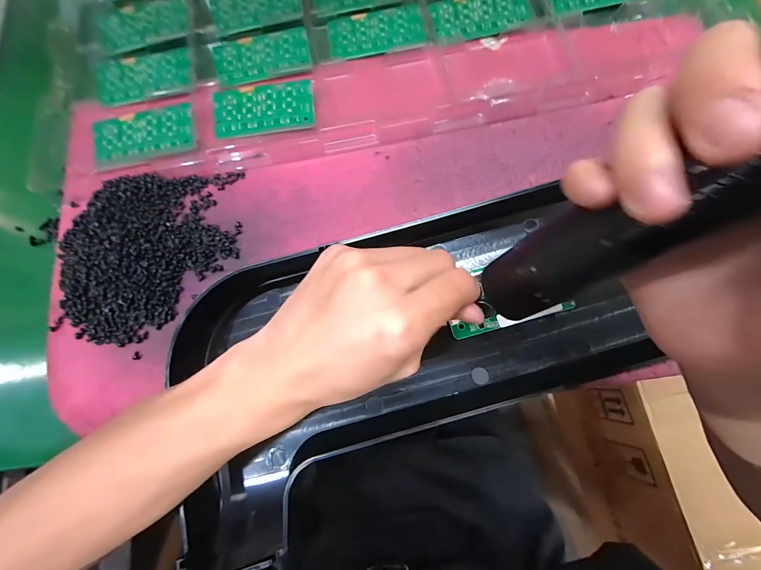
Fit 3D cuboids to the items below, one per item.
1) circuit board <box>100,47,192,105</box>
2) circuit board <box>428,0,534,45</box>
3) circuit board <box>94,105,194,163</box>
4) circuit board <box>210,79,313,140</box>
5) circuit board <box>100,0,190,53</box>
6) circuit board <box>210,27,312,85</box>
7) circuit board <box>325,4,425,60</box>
[{"bbox_3d":[-0.232,-0.207,0.315,0.089,0.004,0.052,-12,76,-2],"label":"circuit board"},{"bbox_3d":[0.099,-0.273,0.322,0.095,0.010,0.049,-14,76,-2],"label":"circuit board"},{"bbox_3d":[-0.217,-0.137,0.296,0.091,0.004,0.048,-10,76,-1],"label":"circuit board"},{"bbox_3d":[-0.109,-0.164,0.299,0.092,0.006,0.048,-6,76,0],"label":"circuit board"},{"bbox_3d":[-0.245,-0.274,0.334,0.089,0.004,0.056,-13,76,-2],"label":"circuit board"},{"bbox_3d":[-0.118,-0.228,0.319,0.094,0.004,0.051,-11,76,-1],"label":"circuit board"},{"bbox_3d":[-0.004,-0.256,0.325,0.094,0.008,0.055,-10,76,-1],"label":"circuit board"}]

